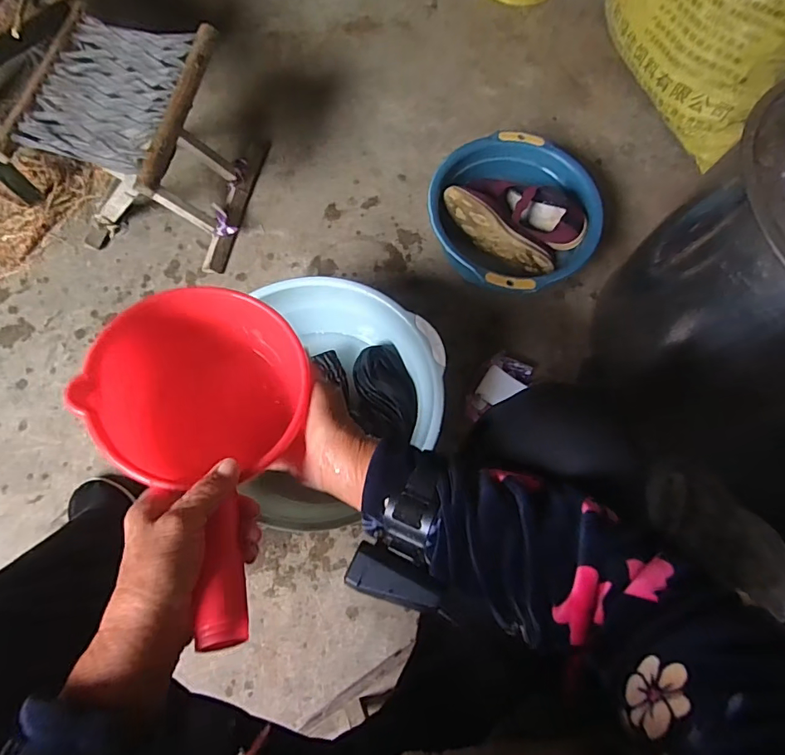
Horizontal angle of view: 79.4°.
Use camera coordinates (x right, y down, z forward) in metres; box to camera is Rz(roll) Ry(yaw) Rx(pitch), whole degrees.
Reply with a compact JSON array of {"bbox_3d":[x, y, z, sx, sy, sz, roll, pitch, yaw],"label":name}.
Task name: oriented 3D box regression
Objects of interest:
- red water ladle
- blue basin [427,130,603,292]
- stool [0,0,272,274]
[{"bbox_3d":[-0.135,0.065,0.393,0.163,0.123,0.284,-23,59,-11],"label":"red water ladle"},{"bbox_3d":[0.212,-0.287,0.875,0.288,0.121,0.316,1,73,-2],"label":"blue basin"},{"bbox_3d":[-0.432,-0.400,0.854,0.307,0.279,0.341,9,70,2],"label":"stool"}]

